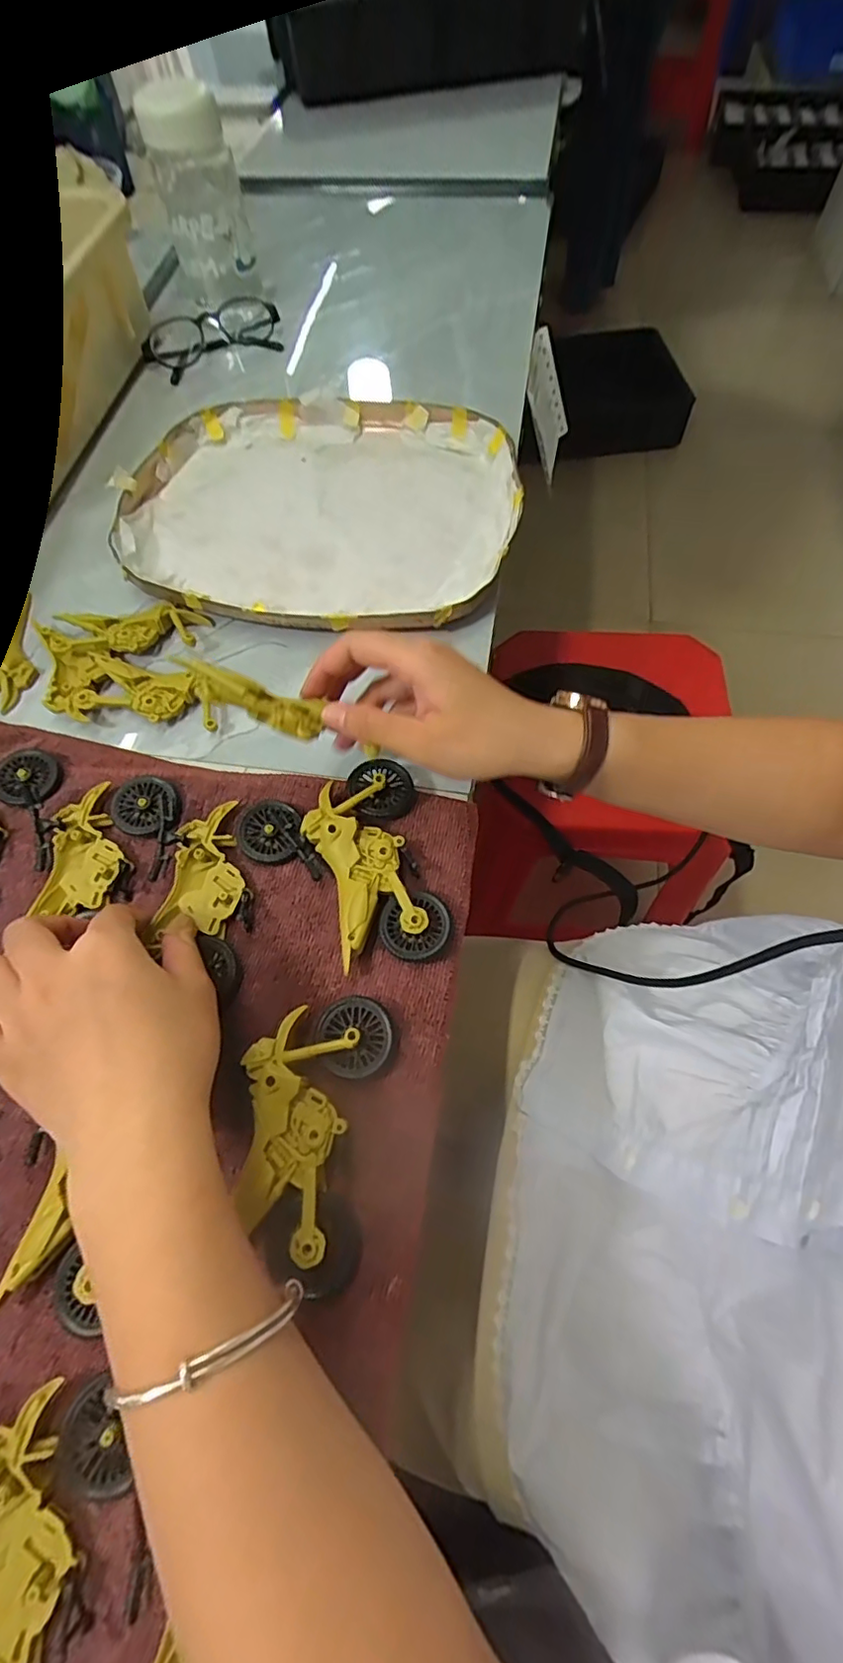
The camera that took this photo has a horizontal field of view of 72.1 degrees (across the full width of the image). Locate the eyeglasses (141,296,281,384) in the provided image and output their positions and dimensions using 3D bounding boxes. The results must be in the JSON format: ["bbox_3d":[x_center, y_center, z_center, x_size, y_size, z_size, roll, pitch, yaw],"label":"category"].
[{"bbox_3d":[-0.197,-0.468,0.544,0.129,0.032,0.058,-20,67,-8],"label":"eyeglasses"}]

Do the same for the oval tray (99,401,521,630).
[{"bbox_3d":[-0.078,-0.248,0.442,0.291,0.021,0.235,2,65,2],"label":"oval tray"}]

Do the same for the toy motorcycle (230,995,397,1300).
[{"bbox_3d":[-0.051,0.132,0.260,0.060,0.021,0.112,8,66,5],"label":"toy motorcycle"}]

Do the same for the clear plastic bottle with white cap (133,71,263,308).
[{"bbox_3d":[-0.193,-0.552,0.519,0.070,0.139,0.068,-23,67,-9],"label":"clear plastic bottle with white cap"}]

